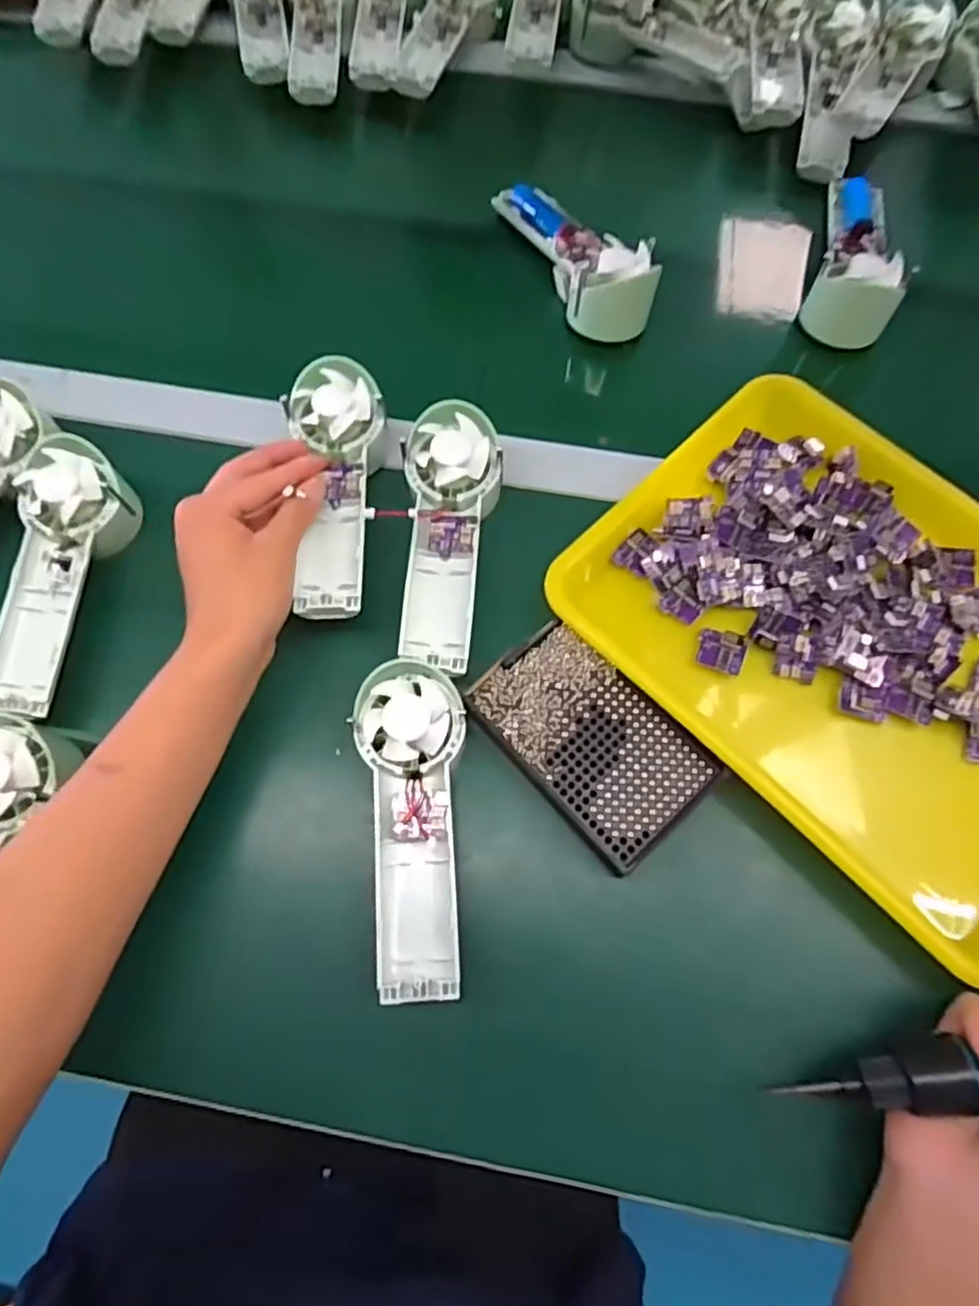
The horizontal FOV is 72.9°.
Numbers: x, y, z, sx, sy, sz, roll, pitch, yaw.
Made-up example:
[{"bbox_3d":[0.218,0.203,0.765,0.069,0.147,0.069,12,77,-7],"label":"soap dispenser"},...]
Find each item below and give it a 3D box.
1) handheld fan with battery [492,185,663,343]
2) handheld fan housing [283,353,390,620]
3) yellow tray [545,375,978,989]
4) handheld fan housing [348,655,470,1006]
[{"bbox_3d":[0.068,-0.322,0.519,0.064,0.045,0.169,-24,72,-8],"label":"handheld fan with battery"},{"bbox_3d":[-0.102,-0.104,0.436,0.062,0.040,0.176,-1,75,0],"label":"handheld fan housing"},{"bbox_3d":[0.231,-0.015,0.408,0.254,0.033,0.330,-43,76,-13],"label":"yellow tray"},{"bbox_3d":[-0.042,0.092,0.363,0.058,0.029,0.176,-3,71,-1],"label":"handheld fan housing"}]

